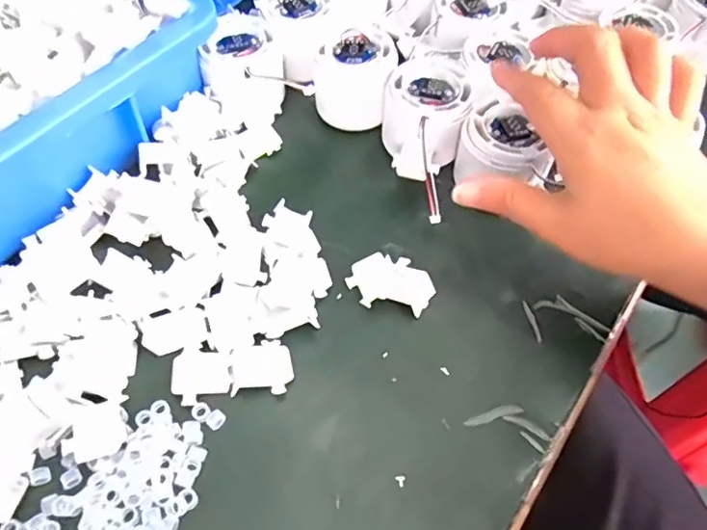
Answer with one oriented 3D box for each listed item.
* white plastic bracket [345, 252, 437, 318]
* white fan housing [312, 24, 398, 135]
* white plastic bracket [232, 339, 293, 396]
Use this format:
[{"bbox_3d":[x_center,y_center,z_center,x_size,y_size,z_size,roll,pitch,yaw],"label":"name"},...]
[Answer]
[{"bbox_3d":[0.022,0.010,0.325,0.049,0.004,0.032,10,76,4],"label":"white plastic bracket"},{"bbox_3d":[0.001,-0.130,0.391,0.056,0.049,0.055,1,56,-2],"label":"white fan housing"},{"bbox_3d":[-0.049,0.055,0.294,0.032,0.004,0.030,-7,57,-7],"label":"white plastic bracket"}]

